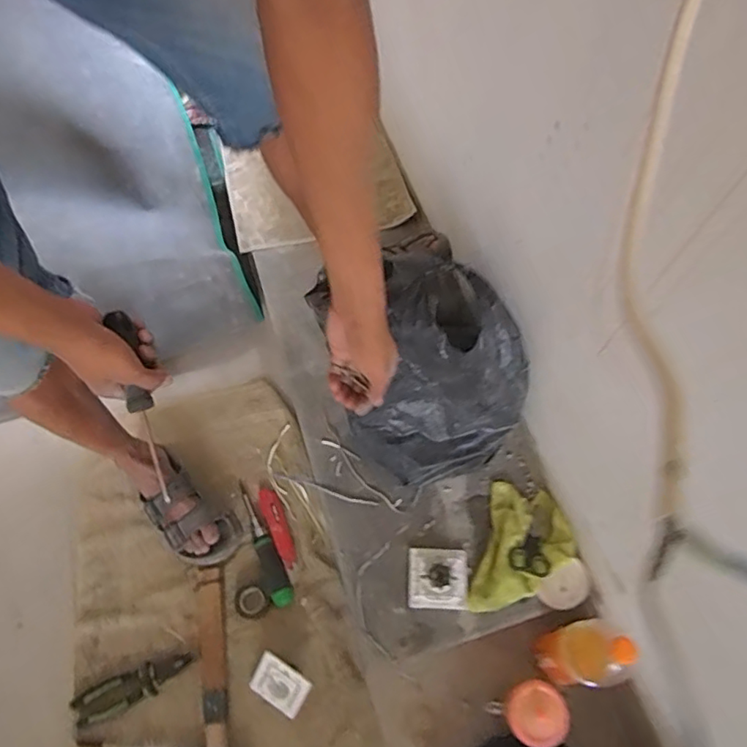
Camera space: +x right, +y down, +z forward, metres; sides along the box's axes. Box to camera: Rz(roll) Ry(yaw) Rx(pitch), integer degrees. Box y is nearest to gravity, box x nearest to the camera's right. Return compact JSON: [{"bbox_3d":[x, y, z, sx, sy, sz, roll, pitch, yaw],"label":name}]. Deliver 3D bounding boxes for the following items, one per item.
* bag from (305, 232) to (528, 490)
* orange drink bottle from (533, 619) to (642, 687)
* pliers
[{"bbox_3d":[0.074,-0.023,0.874,0.251,0.327,0.315,-18,65,-11],"label":"bag"},{"bbox_3d":[0.291,0.401,0.799,0.081,0.192,0.080,-9,63,-6],"label":"orange drink bottle"},{"bbox_3d":[-0.369,0.483,0.868,0.175,0.015,0.050,-22,66,-12],"label":"pliers"}]

